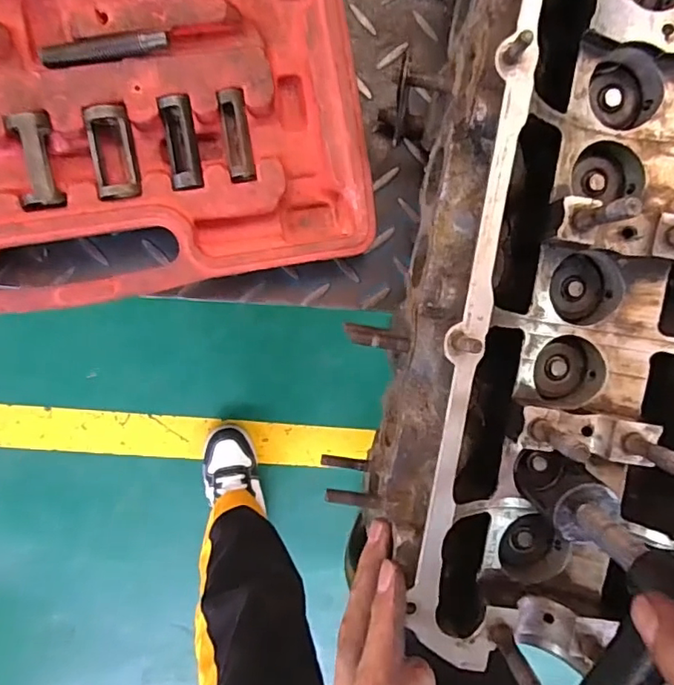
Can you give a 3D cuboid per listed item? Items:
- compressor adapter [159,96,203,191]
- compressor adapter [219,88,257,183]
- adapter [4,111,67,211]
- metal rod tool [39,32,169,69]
[{"bbox_3d":[-0.090,-0.114,0.313,0.018,0.011,0.053,-9,97,-3],"label":"compressor adapter"},{"bbox_3d":[-0.058,-0.119,0.318,0.016,0.012,0.052,-9,97,-3],"label":"compressor adapter"},{"bbox_3d":[-0.167,-0.101,0.303,0.020,0.018,0.051,-2,97,-4],"label":"adapter"},{"bbox_3d":[-0.128,-0.162,0.299,0.072,0.011,0.012,-8,97,-3],"label":"metal rod tool"}]

